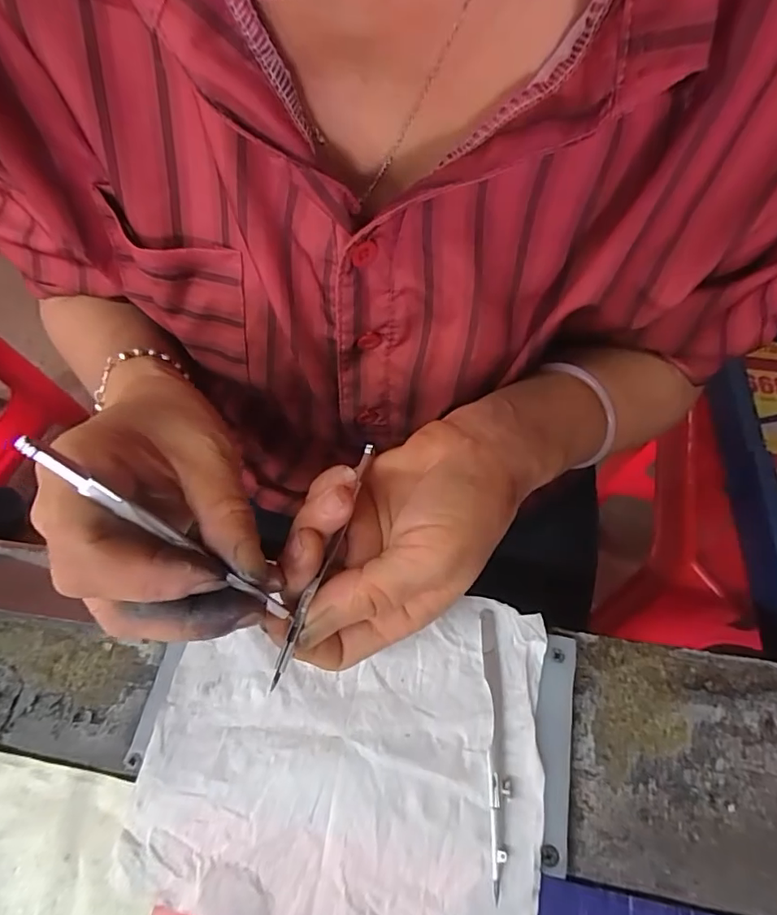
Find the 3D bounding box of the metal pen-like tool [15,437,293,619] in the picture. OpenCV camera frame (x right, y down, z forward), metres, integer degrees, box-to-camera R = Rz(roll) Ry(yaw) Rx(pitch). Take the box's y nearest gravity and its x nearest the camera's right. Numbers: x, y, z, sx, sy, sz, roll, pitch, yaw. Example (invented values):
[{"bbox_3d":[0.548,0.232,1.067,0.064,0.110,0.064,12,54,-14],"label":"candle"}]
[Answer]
[{"bbox_3d":[-0.072,0.027,0.170,0.004,0.104,0.004,-6,48,50],"label":"metal pen-like tool"}]

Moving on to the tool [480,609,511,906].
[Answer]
[{"bbox_3d":[0.048,0.124,0.228,0.009,0.004,0.109,0,59,5],"label":"tool"}]

